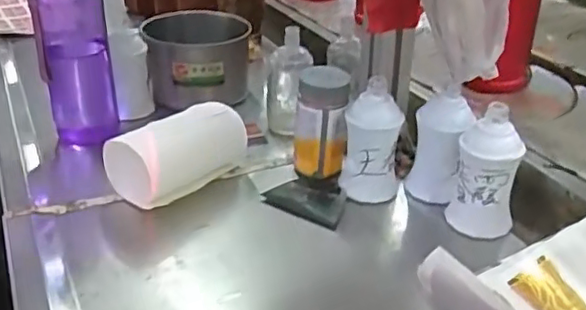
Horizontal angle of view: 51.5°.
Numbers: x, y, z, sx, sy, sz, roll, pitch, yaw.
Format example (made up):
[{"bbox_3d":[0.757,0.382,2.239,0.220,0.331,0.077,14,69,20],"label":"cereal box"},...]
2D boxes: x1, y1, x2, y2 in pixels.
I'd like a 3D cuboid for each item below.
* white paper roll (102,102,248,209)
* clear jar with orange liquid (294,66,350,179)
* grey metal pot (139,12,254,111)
[{"bbox_3d":[-0.114,-0.002,0.613,0.140,0.061,0.065,-27,39,-37],"label":"white paper roll"},{"bbox_3d":[0.028,-0.036,0.625,0.054,0.104,0.048,1,30,2],"label":"clear jar with orange liquid"},{"bbox_3d":[-0.125,-0.121,0.796,0.129,0.096,0.124,-4,31,-6],"label":"grey metal pot"}]

